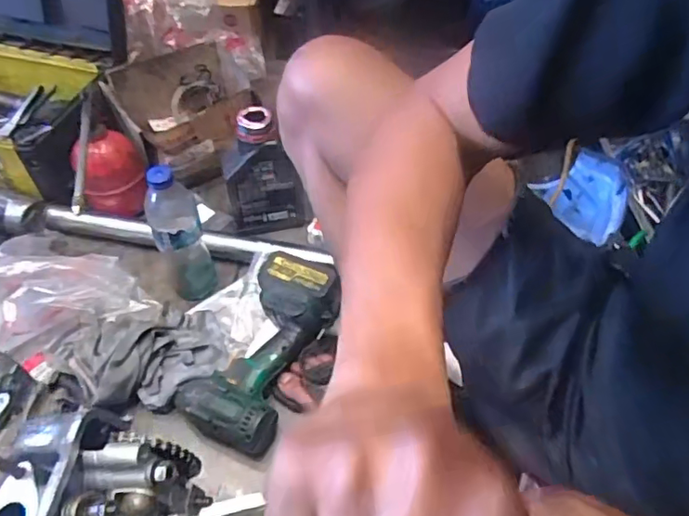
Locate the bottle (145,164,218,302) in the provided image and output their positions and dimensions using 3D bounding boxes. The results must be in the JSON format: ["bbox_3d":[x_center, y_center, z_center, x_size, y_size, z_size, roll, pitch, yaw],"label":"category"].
[{"bbox_3d":[-0.220,-0.032,0.746,0.063,0.230,0.080,-20,54,-17],"label":"bottle"}]

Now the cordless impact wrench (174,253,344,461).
[{"bbox_3d":[-0.104,0.111,0.701,0.135,0.085,0.242,19,53,15],"label":"cordless impact wrench"}]

